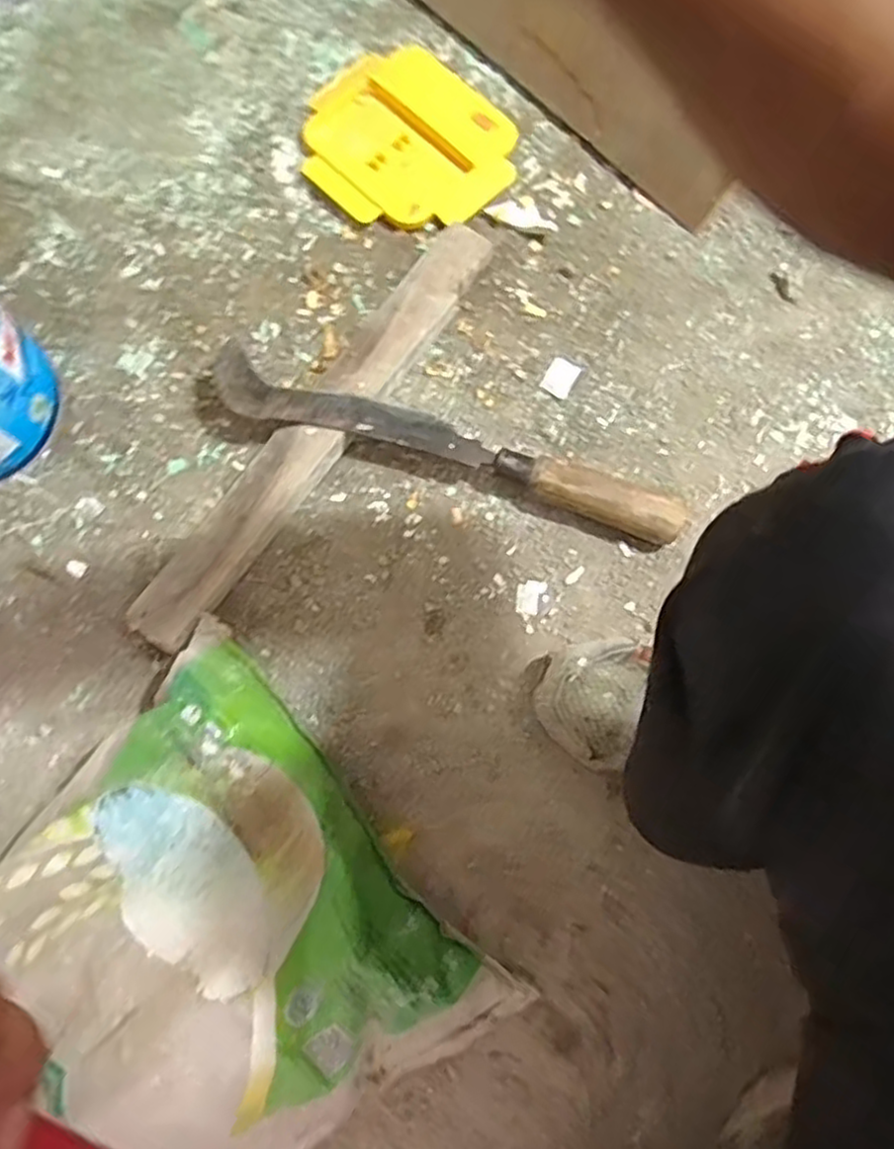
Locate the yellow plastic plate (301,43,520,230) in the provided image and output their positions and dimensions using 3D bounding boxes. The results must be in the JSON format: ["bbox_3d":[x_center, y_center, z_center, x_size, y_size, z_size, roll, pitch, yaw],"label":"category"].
[{"bbox_3d":[-0.043,-0.430,0.720,0.185,0.010,0.204,-44,81,-9],"label":"yellow plastic plate"}]

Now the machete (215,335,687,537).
[{"bbox_3d":[0.003,-0.110,0.631,0.409,0.051,0.051,16,78,3],"label":"machete"}]

